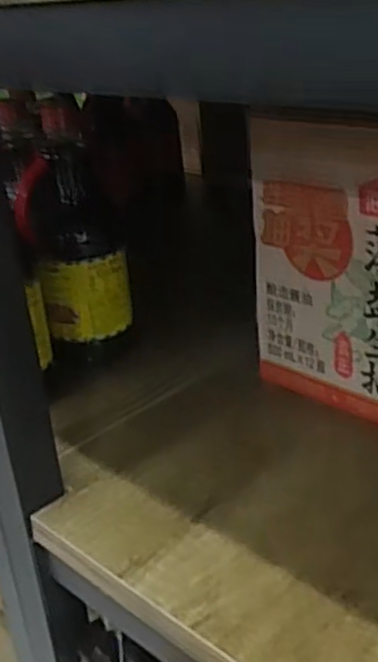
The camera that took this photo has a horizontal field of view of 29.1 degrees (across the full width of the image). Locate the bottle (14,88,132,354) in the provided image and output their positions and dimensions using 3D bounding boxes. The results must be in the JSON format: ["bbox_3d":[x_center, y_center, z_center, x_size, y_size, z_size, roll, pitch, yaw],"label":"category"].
[{"bbox_3d":[-0.113,-0.095,0.727,0.087,0.252,0.095,-9,24,-2],"label":"bottle"}]

